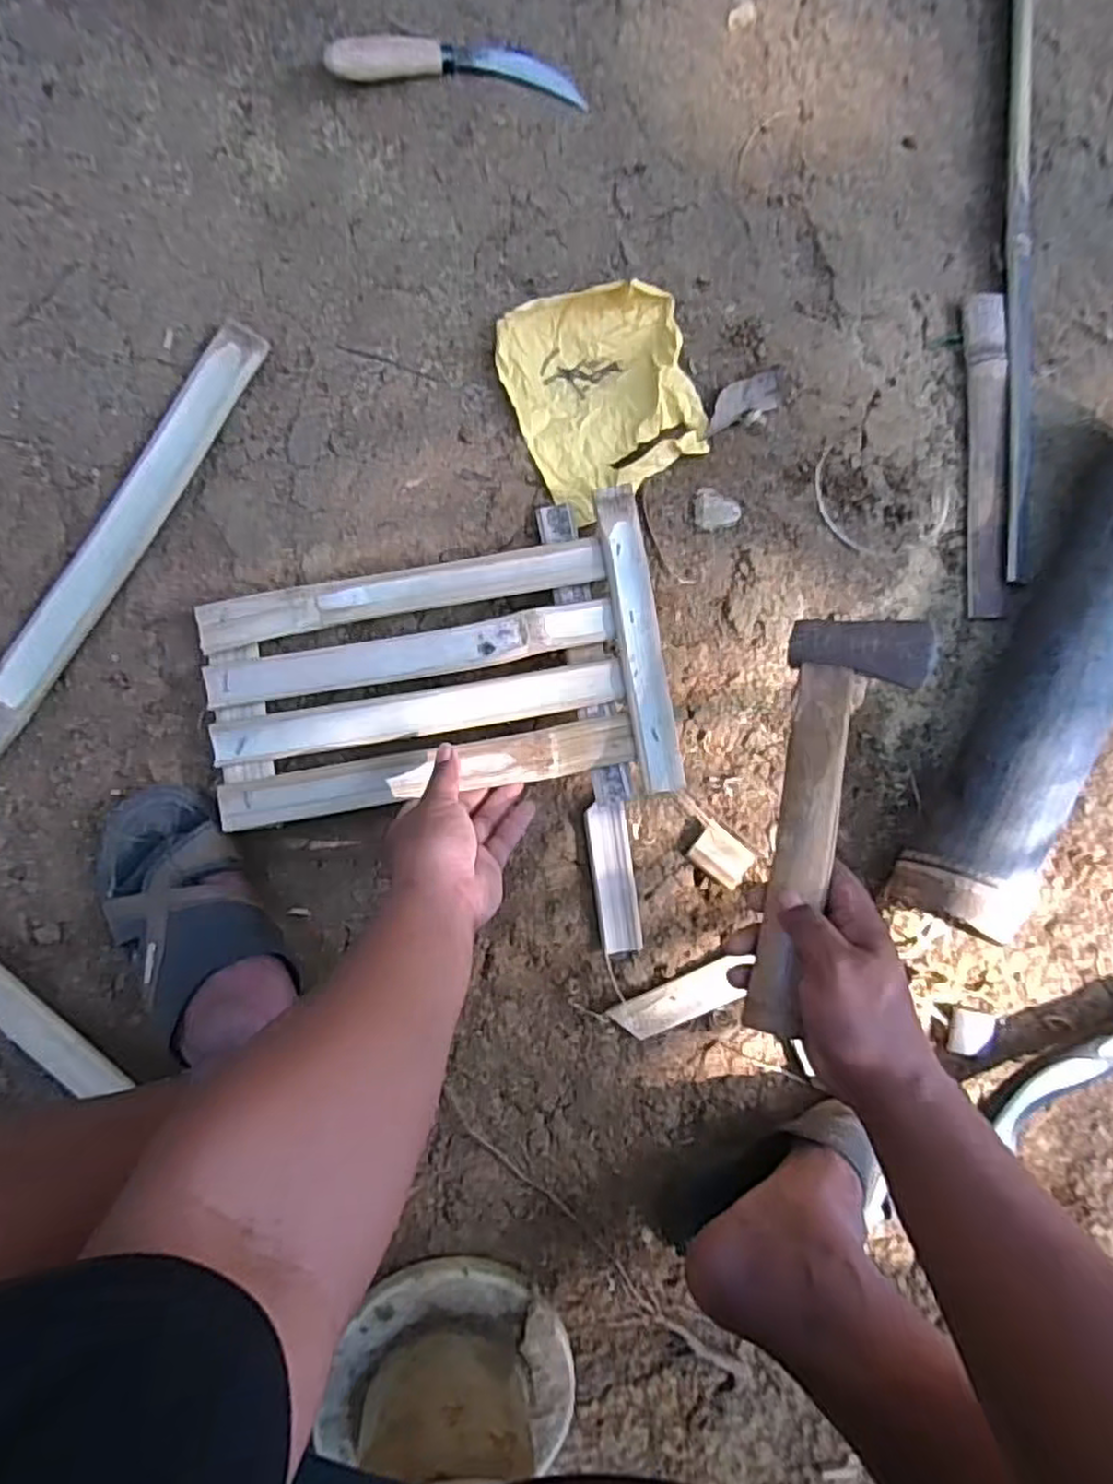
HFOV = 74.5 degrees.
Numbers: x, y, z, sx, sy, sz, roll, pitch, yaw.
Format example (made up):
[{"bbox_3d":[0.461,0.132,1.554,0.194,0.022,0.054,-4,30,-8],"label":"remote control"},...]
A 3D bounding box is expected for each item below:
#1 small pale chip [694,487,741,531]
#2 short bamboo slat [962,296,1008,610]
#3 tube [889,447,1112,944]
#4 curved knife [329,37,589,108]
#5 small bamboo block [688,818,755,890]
[{"bbox_3d":[0.137,-0.197,0.620,0.039,0.004,0.034,1,90,-7],"label":"small pale chip"},{"bbox_3d":[0.372,-0.246,0.632,0.031,0.013,0.273,-2,90,-7],"label":"short bamboo slat"},{"bbox_3d":[0.414,-0.070,0.604,0.074,0.097,0.466,29,89,-5],"label":"tube"},{"bbox_3d":[-0.077,-0.534,0.575,0.196,0.021,0.039,-3,90,-7],"label":"curved knife"},{"bbox_3d":[0.139,0.095,0.615,0.049,0.014,0.039,38,85,-5],"label":"small bamboo block"}]

